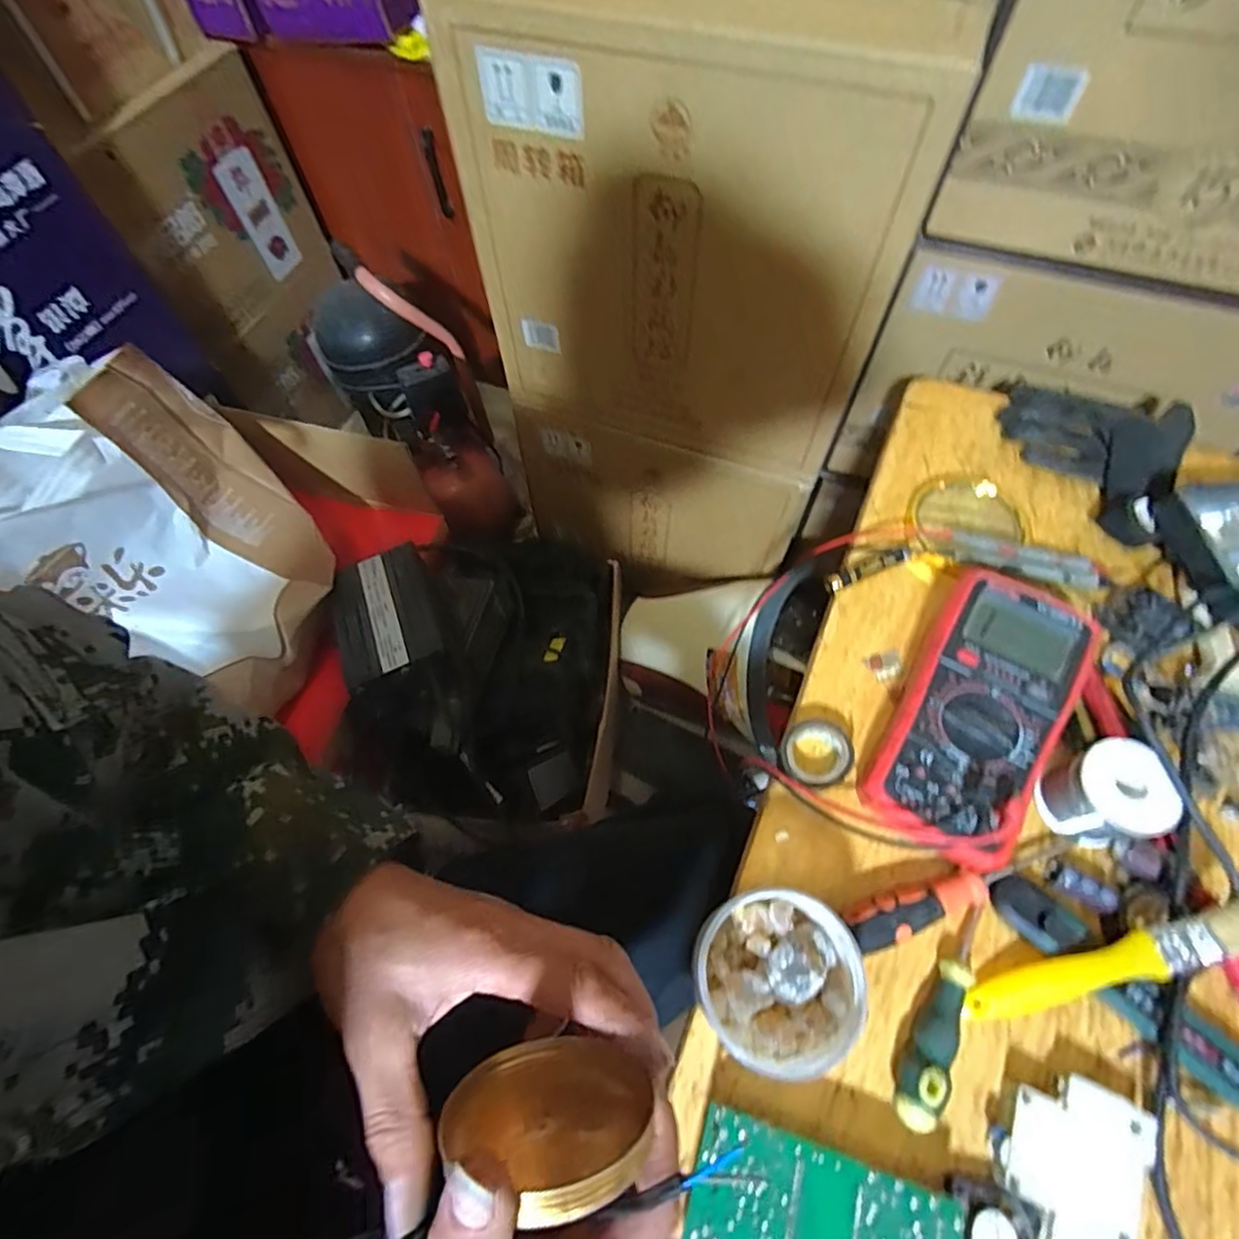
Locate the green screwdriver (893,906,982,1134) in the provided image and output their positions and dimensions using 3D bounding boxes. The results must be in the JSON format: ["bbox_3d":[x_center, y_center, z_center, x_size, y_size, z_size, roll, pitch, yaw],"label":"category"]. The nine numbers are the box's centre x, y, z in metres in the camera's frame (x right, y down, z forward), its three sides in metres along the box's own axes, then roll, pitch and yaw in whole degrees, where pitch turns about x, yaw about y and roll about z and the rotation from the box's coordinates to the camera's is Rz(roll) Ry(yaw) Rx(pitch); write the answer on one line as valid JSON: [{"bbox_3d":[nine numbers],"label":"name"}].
[{"bbox_3d":[0.182,0.216,0.342,0.021,0.025,0.120,31,68,16],"label":"green screwdriver"}]

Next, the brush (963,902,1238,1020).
[{"bbox_3d":[0.274,0.190,0.338,0.163,0.010,0.023,-25,63,11],"label":"brush"}]

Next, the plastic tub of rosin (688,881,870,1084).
[{"bbox_3d":[0.084,0.196,0.335,0.084,0.055,0.084,-1,63,2],"label":"plastic tub of rosin"}]

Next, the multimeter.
[{"bbox_3d":[0.229,0.063,0.397,0.090,0.047,0.193,29,68,16],"label":"multimeter"}]

